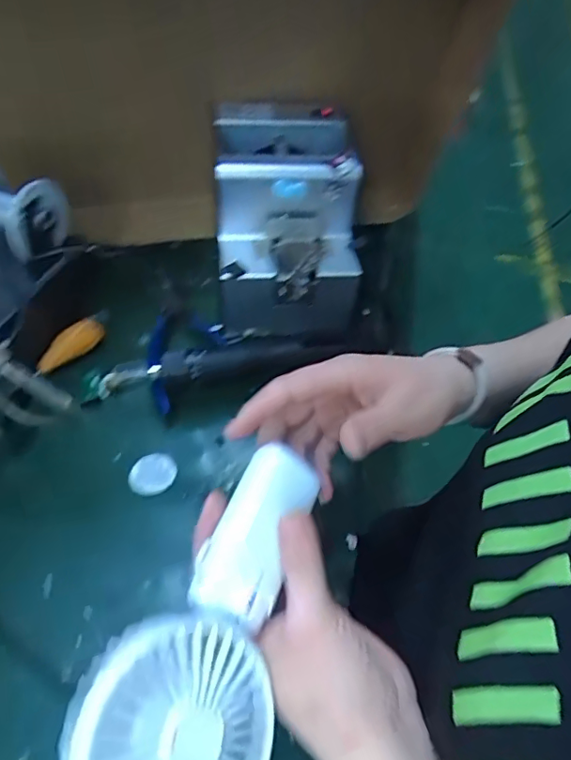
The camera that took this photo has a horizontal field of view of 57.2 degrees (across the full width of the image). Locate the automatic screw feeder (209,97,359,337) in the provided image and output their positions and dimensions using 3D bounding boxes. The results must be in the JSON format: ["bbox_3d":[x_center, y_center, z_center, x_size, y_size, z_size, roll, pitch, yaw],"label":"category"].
[{"bbox_3d":[-0.001,-0.150,0.499,0.127,0.136,0.170,-1,51,-7],"label":"automatic screw feeder"}]

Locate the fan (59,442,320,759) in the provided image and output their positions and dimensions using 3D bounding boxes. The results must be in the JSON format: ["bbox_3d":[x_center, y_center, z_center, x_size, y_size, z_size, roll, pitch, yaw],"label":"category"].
[{"bbox_3d":[-0.035,0.125,0.261,0.088,0.042,0.182,49,45,-14],"label":"fan"}]

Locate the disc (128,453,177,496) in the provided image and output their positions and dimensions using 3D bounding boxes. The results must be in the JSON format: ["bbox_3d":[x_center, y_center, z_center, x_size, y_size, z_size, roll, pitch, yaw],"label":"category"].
[{"bbox_3d":[-0.105,0.074,0.414,0.037,0.004,0.034,3,50,-3],"label":"disc"}]

